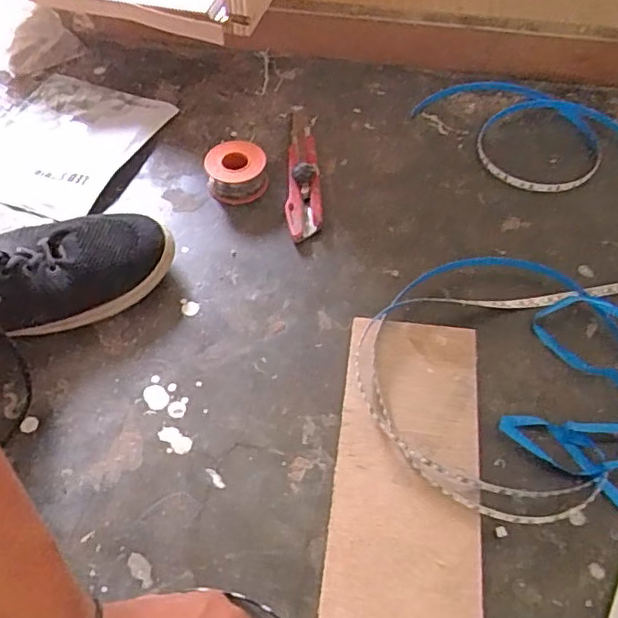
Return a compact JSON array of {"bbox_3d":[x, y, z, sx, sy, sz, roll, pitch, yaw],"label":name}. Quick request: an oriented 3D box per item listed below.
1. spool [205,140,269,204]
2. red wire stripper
[{"bbox_3d":[-0.069,-0.130,0.589,0.055,0.031,0.055,0,54,0],"label":"spool"},{"bbox_3d":[-0.006,-0.136,0.600,0.032,0.019,0.175,0,54,-1],"label":"red wire stripper"}]

